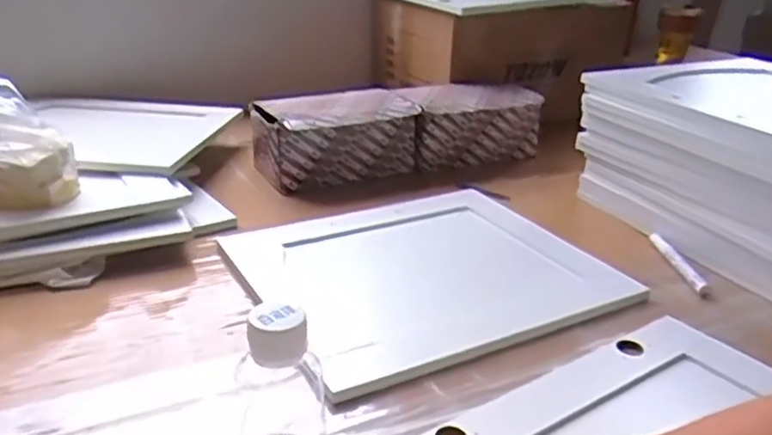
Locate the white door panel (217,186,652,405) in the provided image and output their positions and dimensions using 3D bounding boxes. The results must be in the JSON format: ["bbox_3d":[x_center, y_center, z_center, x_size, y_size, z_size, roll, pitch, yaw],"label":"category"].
[{"bbox_3d":[0.043,0.061,0.801,0.383,0.028,0.343,-11,27,-28],"label":"white door panel"}]

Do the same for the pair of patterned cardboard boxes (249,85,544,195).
[{"bbox_3d":[0.018,-0.148,1.122,0.454,0.105,0.158,-10,26,-25],"label":"pair of patterned cardboard boxes"}]

